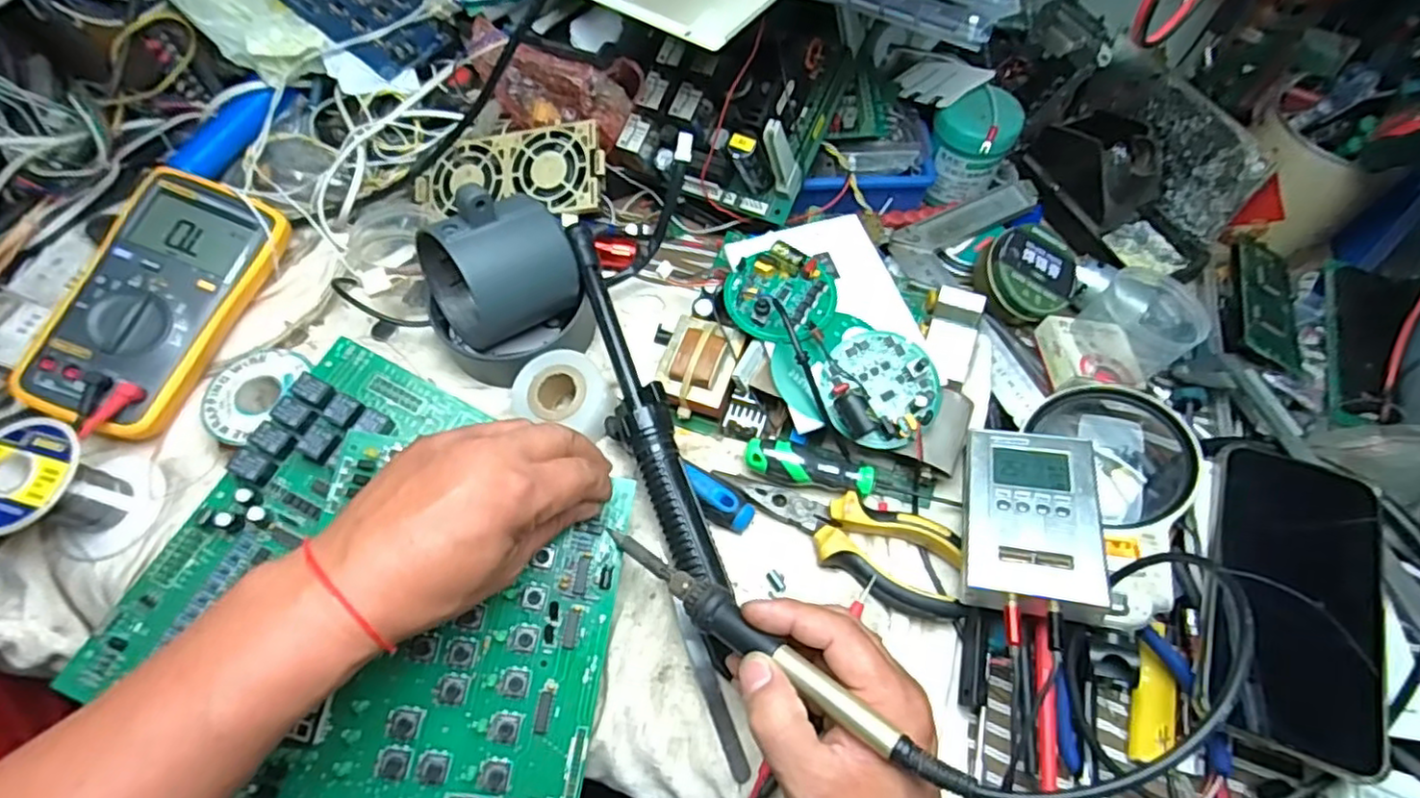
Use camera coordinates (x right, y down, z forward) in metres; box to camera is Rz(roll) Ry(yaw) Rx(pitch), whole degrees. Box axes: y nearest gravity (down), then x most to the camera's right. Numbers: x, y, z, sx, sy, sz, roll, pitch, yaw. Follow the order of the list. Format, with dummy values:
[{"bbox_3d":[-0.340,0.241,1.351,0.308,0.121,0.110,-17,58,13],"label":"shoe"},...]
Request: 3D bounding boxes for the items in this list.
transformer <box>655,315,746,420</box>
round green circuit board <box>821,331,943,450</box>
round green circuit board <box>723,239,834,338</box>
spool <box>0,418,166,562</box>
[{"bbox_3d":[-0.007,-0.021,0.445,0.050,0.032,0.056,20,63,9],"label":"transformer"},{"bbox_3d":[0.103,-0.007,0.413,0.069,0.022,0.068,1,62,-1],"label":"round green circuit board"},{"bbox_3d":[0.045,-0.067,0.435,0.069,0.025,0.064,13,63,5],"label":"round green circuit board"},{"bbox_3d":[-0.370,0.052,0.388,0.059,0.060,0.062,19,63,9],"label":"spool"}]

